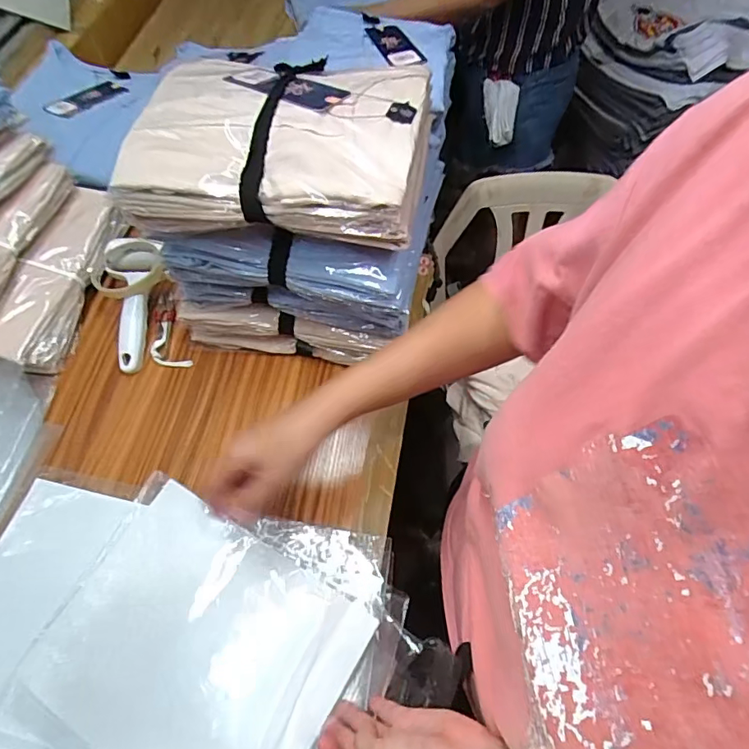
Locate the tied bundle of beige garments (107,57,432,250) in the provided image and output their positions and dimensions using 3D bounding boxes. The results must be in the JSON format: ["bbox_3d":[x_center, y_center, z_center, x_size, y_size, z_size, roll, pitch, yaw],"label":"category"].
[{"bbox_3d":[-0.085,-0.217,0.449,0.250,0.054,0.189,6,61,5],"label":"tied bundle of beige garments"}]

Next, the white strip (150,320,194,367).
[{"bbox_3d":[-0.255,-0.033,0.603,0.038,0.009,0.074,-30,66,-14],"label":"white strip"}]

